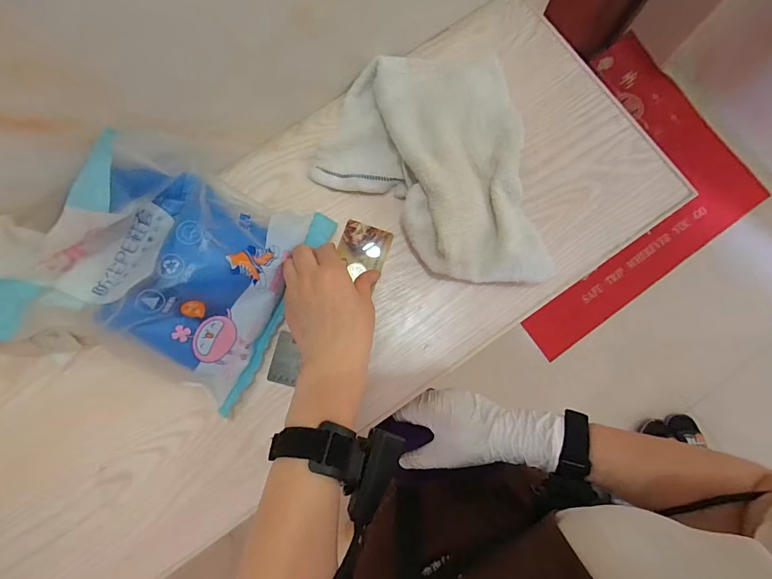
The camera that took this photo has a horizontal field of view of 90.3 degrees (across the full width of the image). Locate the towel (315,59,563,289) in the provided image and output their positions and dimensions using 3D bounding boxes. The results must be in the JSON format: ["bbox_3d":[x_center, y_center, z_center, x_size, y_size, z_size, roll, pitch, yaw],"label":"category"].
[{"bbox_3d":[0.039,-0.130,0.409,0.214,0.056,0.263,-8,82,-2],"label":"towel"}]

